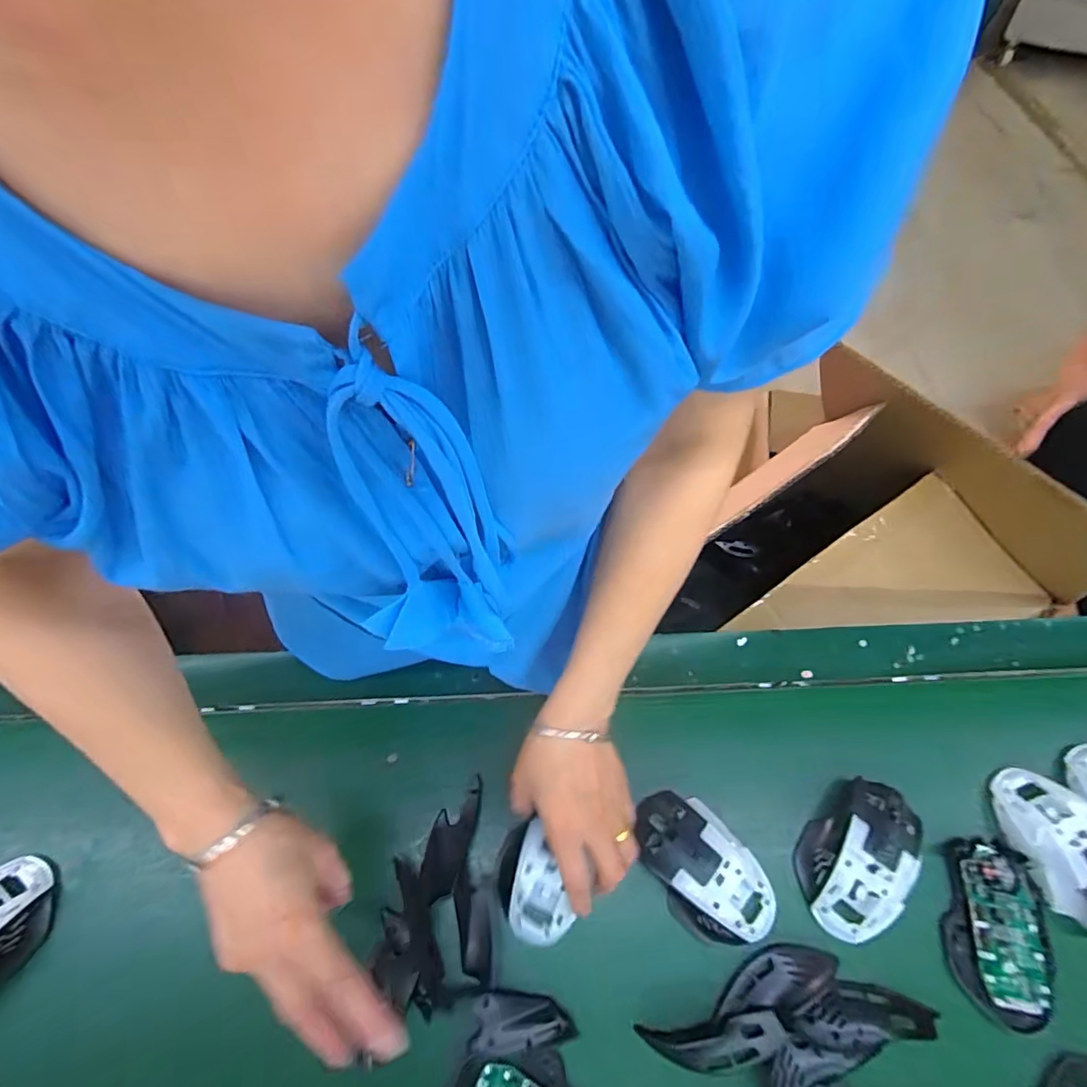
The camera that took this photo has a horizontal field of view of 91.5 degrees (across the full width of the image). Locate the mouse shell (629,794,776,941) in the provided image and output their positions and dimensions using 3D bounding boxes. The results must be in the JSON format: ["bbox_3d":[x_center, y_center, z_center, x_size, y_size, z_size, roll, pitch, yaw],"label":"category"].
[{"bbox_3d":[0.121,0.245,0.401,0.070,0.029,0.114,-28,66,-14],"label":"mouse shell"}]

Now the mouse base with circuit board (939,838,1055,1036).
[{"bbox_3d":[0.337,0.282,0.387,0.066,0.028,0.113,15,63,8],"label":"mouse base with circuit board"}]

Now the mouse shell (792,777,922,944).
[{"bbox_3d":[0.244,0.238,0.401,0.066,0.028,0.111,36,68,17],"label":"mouse shell"}]

